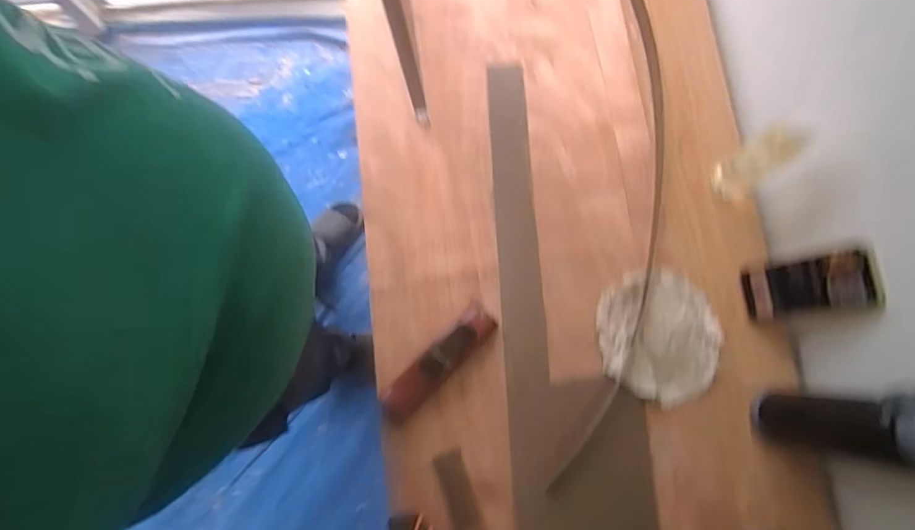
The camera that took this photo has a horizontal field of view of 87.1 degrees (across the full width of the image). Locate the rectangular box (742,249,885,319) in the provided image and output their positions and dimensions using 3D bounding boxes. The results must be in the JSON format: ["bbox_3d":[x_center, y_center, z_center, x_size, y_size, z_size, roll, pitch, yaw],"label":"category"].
[{"bbox_3d":[0.469,0.030,0.646,0.017,0.162,0.070,-9,83,-26],"label":"rectangular box"}]

